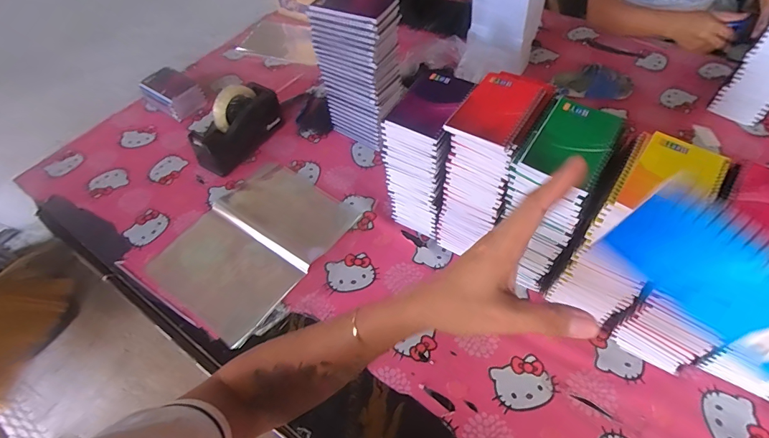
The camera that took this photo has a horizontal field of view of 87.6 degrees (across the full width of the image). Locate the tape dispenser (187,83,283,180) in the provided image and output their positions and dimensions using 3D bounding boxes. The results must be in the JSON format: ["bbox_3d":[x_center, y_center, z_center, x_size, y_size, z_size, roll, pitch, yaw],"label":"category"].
[{"bbox_3d":[-0.309,-0.197,0.838,0.084,0.125,0.208,34,63,25],"label":"tape dispenser"}]

